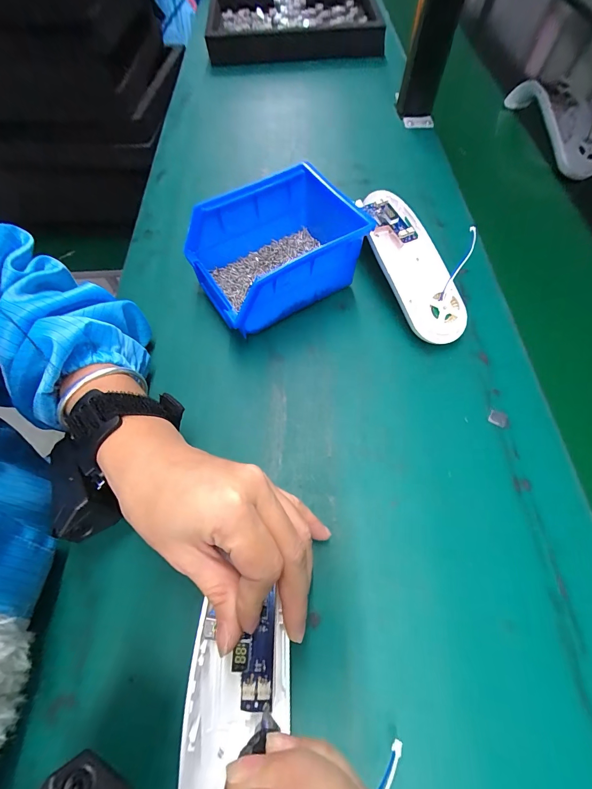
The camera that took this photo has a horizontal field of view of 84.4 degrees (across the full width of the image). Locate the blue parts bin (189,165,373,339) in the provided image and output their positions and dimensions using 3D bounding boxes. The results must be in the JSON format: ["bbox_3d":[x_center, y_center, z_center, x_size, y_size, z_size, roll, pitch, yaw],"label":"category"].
[{"bbox_3d":[-0.019,-0.128,0.306,0.145,0.074,0.109,-26,65,-9],"label":"blue parts bin"}]

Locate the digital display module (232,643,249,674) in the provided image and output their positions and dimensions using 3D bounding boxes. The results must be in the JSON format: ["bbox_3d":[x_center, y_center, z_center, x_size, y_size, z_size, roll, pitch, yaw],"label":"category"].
[{"bbox_3d":[-0.027,0.130,0.161,0.007,0.004,0.012,3,64,5],"label":"digital display module"}]

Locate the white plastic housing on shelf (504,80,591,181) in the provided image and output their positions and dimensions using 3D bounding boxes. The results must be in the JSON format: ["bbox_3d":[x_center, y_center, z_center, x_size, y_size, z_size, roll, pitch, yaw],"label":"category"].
[{"bbox_3d":[0.358,-0.383,0.450,0.056,0.051,0.214,-2,64,2],"label":"white plastic housing on shelf"}]

